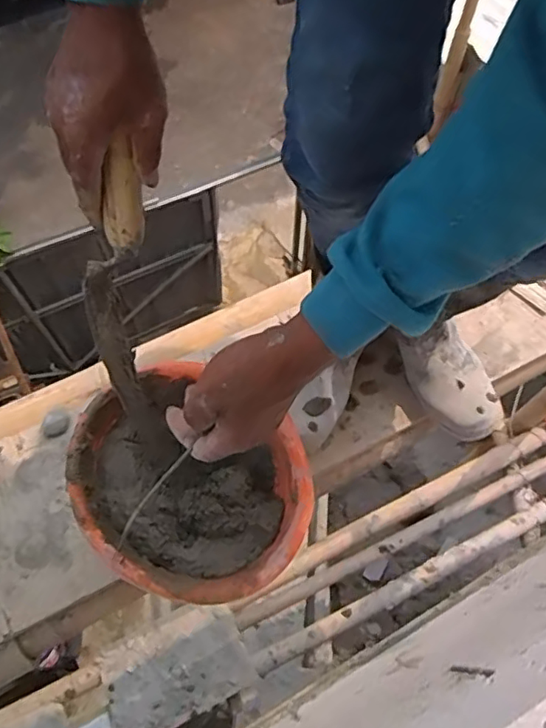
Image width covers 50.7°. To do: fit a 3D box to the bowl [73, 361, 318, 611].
[{"bbox_3d":[-0.085,0.126,0.613,0.240,0.102,0.215,25,66,11],"label":"bowl"}]

